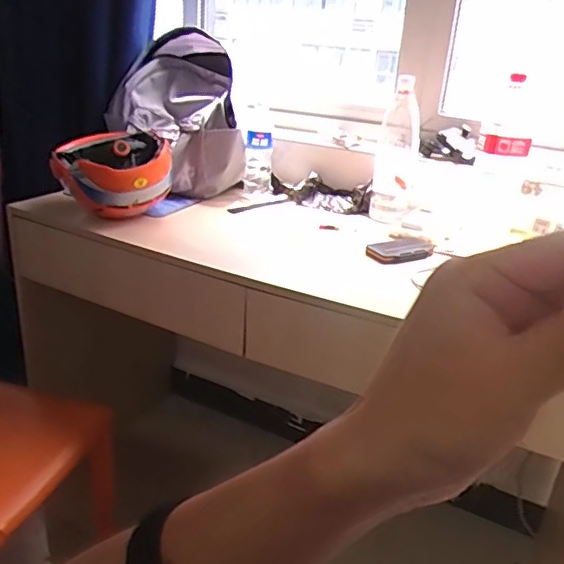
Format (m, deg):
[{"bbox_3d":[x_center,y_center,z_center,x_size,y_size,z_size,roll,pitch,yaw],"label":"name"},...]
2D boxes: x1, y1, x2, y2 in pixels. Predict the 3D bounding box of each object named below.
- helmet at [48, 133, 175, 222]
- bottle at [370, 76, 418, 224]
[{"bbox_3d":[-0.375,-0.240,1.264,0.223,0.141,0.271,-8,26,-27],"label":"helmet"},{"bbox_3d":[0.261,-0.293,1.304,0.095,0.283,0.090,6,23,5],"label":"bottle"}]

